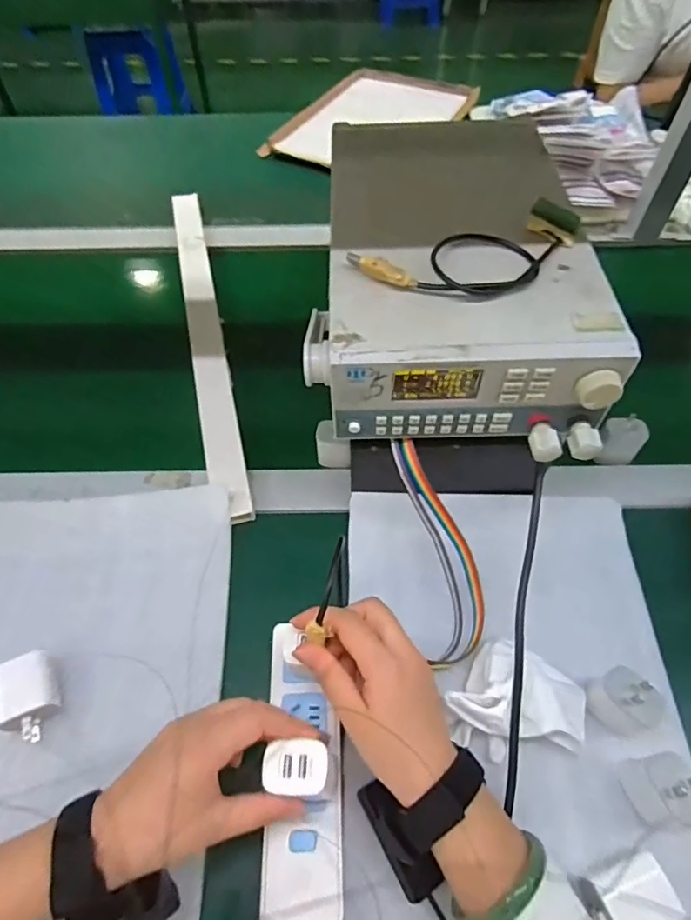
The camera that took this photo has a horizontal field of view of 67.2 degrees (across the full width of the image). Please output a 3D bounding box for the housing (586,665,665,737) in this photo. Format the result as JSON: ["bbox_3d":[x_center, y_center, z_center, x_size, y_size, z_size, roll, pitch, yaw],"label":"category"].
[{"bbox_3d":[0.212,0.183,0.390,0.045,0.047,0.033,36,63,23],"label":"housing"}]

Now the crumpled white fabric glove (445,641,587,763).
[{"bbox_3d":[0.133,0.186,0.396,0.097,0.034,0.079,20,58,14],"label":"crumpled white fabric glove"}]

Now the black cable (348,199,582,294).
[{"bbox_3d":[0.108,-0.161,0.407,0.193,0.016,0.075,-19,57,-12],"label":"black cable"}]

